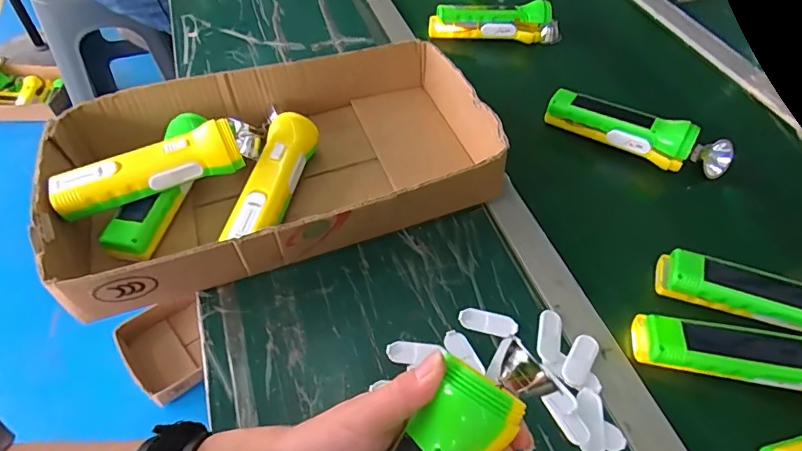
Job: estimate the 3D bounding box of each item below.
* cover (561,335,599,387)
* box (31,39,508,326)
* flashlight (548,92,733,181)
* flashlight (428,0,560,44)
[{"bbox_3d":[0.151,0.112,0.405,0.020,0.004,0.048,29,56,18],"label":"cover"},{"bbox_3d":[-0.125,-0.070,0.494,0.416,0.074,0.231,-15,55,-15],"label":"box"},{"bbox_3d":[0.277,-0.106,0.568,0.213,0.054,0.054,23,54,14],"label":"flashlight"},{"bbox_3d":[0.143,-0.306,0.723,0.200,0.051,0.048,2,52,-2],"label":"flashlight"}]

